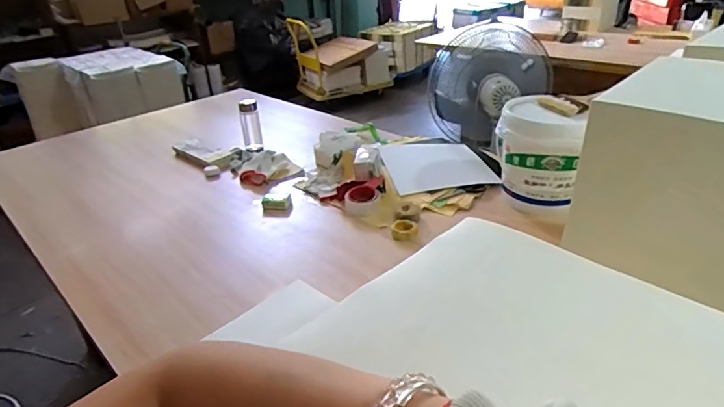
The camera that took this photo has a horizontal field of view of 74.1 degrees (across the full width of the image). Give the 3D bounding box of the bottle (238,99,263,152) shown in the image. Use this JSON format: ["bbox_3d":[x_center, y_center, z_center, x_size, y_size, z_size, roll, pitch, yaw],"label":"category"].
[{"bbox_3d":[-0.393,-0.271,1.702,0.065,0.182,0.074,-10,30,-12],"label":"bottle"}]

